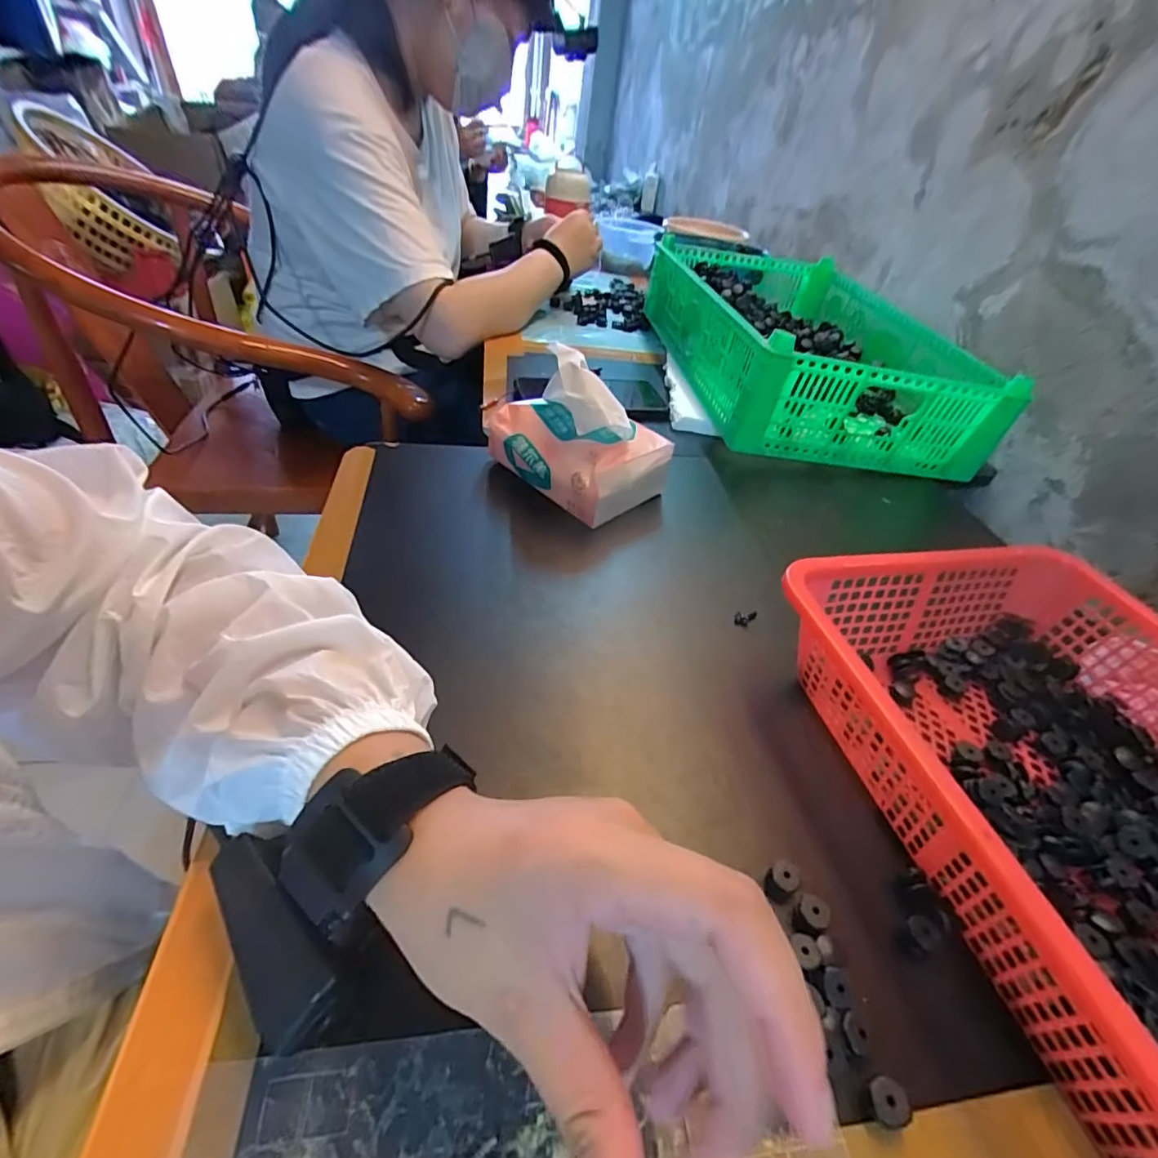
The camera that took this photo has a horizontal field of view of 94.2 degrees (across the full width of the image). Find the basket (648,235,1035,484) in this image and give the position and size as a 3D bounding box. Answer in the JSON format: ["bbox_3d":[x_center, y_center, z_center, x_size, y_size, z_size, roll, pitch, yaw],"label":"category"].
[{"bbox_3d":[0.279,-0.309,0.704,0.300,0.110,0.473,-1,41,-10],"label":"basket"}]

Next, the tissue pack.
[{"bbox_3d":[-0.001,-0.130,0.459,0.136,0.106,0.095,36,48,29],"label":"tissue pack"}]

